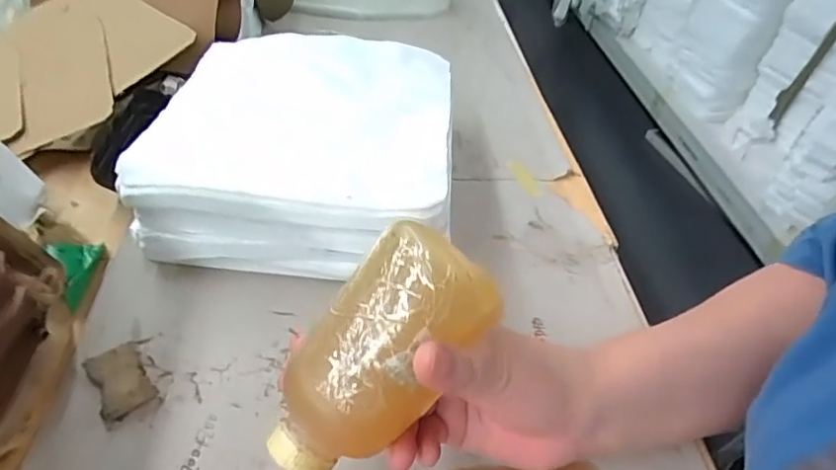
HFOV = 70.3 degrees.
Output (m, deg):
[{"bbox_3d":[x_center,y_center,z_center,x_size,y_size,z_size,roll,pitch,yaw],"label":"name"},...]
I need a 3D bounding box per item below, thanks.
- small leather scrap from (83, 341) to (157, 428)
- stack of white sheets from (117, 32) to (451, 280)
[{"bbox_3d":[-0.173,0.085,0.346,0.029,0.006,0.049,-22,49,-29],"label":"small leather scrap"},{"bbox_3d":[-0.085,-0.073,0.474,0.213,0.082,0.227,5,41,-2],"label":"stack of white sheets"}]

